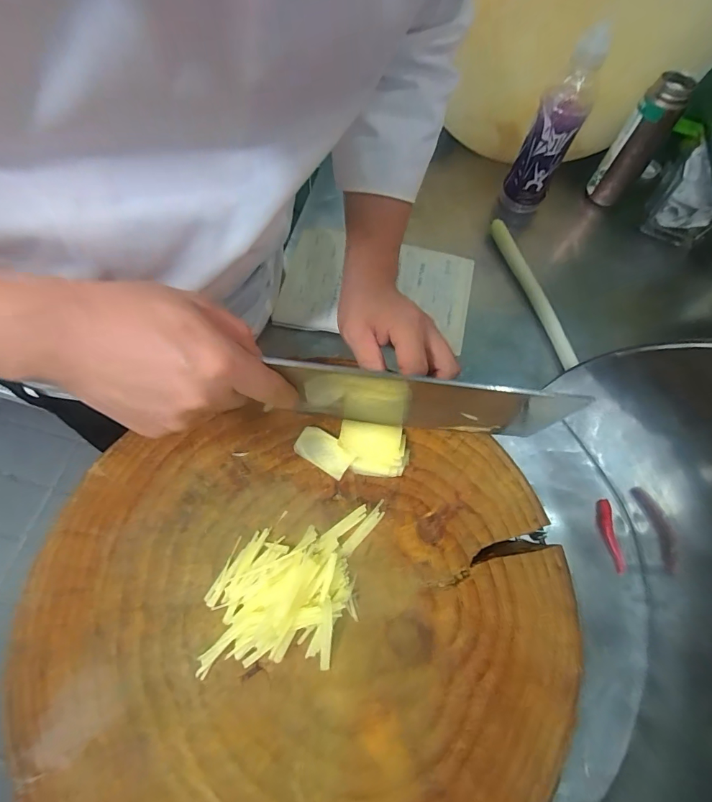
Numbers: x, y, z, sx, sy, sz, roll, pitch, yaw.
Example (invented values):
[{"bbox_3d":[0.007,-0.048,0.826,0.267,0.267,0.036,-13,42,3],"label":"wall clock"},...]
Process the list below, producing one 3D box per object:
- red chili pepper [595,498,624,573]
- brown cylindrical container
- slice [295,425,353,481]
[{"bbox_3d":[0.289,0.153,0.466,0.015,0.010,0.077,1,66,-3],"label":"red chili pepper"},{"bbox_3d":[0.415,-0.380,0.611,0.058,0.170,0.045,38,69,13],"label":"brown cylindrical container"},{"bbox_3d":[-0.029,0.042,0.353,0.051,0.004,0.028,31,88,14],"label":"slice"}]

